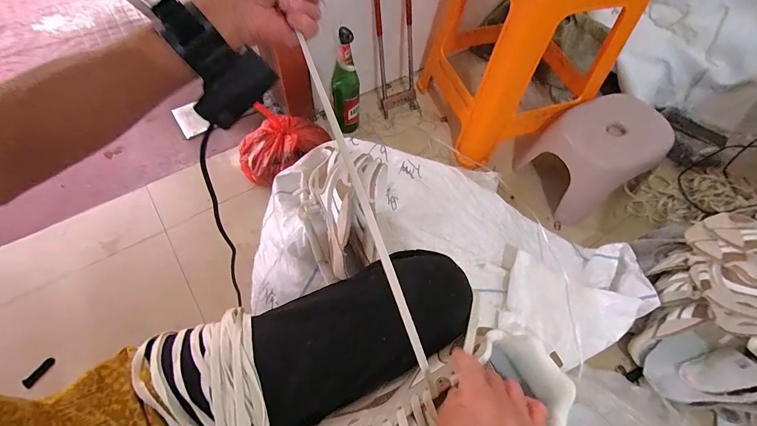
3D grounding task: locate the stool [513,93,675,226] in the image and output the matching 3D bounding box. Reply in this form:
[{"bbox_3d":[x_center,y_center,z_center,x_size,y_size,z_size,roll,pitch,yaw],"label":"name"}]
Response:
[{"bbox_3d":[0.497,-0.143,0.828,0.217,0.186,0.221,-26,65,-17],"label":"stool"}]

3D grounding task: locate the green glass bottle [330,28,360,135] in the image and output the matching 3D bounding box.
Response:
[{"bbox_3d":[-0.083,-0.317,0.864,0.067,0.268,0.055,-2,60,-5],"label":"green glass bottle"}]

